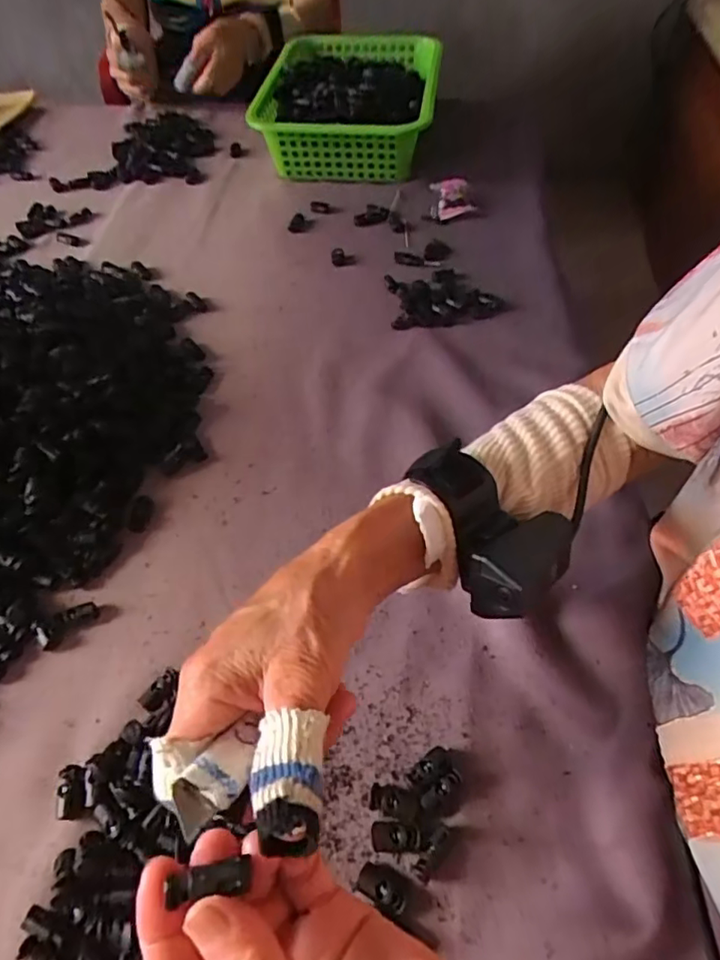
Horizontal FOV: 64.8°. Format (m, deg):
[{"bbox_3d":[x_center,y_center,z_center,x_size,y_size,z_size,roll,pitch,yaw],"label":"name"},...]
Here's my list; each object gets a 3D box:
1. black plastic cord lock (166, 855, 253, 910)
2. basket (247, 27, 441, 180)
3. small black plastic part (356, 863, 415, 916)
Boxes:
[{"bbox_3d":[-0.049,0.128,0.183,0.024,0.008,0.009,-14,54,0],"label":"black plastic cord lock"},{"bbox_3d":[-0.007,-0.501,0.757,0.210,0.096,0.328,7,55,7],"label":"basket"},{"bbox_3d":[0.014,0.210,0.292,0.029,0.008,0.014,23,58,17],"label":"small black plastic part"}]

